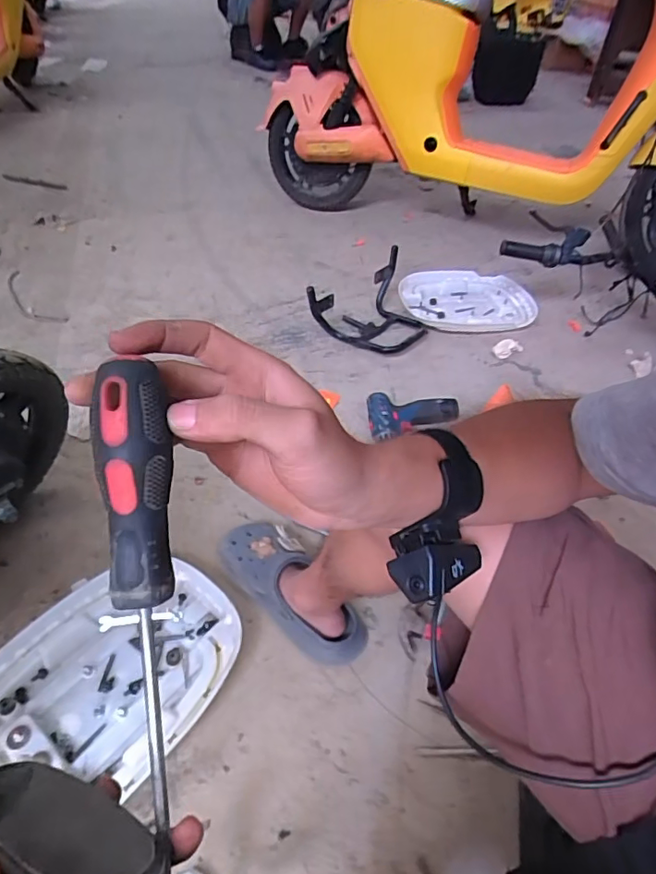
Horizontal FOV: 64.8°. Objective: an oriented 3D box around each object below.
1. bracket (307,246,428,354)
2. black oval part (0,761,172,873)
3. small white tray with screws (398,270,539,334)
[{"bbox_3d":[0.117,-0.355,1.339,0.290,0.141,0.302,10,45,4],"label":"bracket"},{"bbox_3d":[-0.116,0.166,0.219,0.119,0.051,0.010,-1,81,36],"label":"black oval part"},{"bbox_3d":[0.408,-0.390,1.474,0.393,0.043,0.301,-7,46,-13],"label":"small white tray with screws"}]

